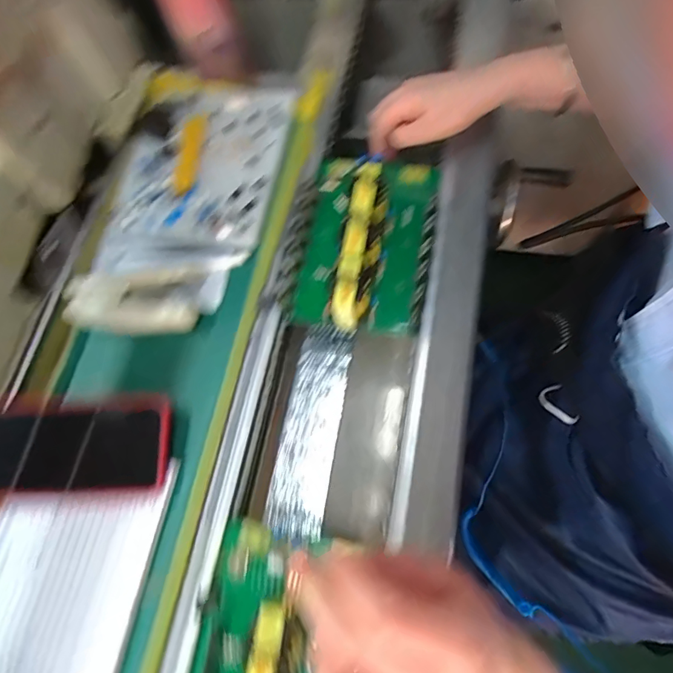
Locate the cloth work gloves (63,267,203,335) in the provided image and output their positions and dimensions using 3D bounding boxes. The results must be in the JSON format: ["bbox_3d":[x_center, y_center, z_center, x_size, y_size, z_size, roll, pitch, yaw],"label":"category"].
[{"bbox_3d":[-0.185,-0.031,0.403,0.116,0.017,0.060,-6,71,5],"label":"cloth work gloves"}]

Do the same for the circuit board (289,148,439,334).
[{"bbox_3d":[0.028,-0.096,0.409,0.111,0.062,0.183,11,71,3],"label":"circuit board"}]

